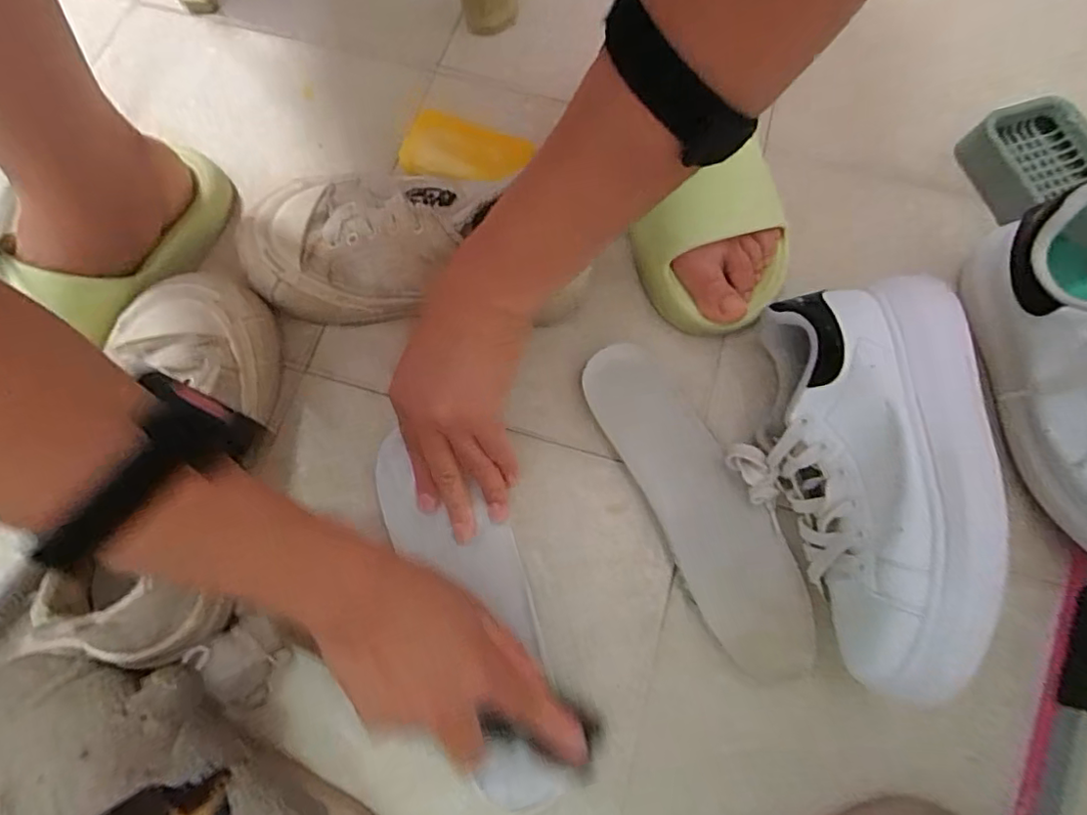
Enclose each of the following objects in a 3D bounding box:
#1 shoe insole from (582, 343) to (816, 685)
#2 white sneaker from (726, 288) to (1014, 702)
[{"bbox_3d":[0.108,0.064,0.397,0.072,0.012,0.245,-25,76,-8],"label":"shoe insole"},{"bbox_3d":[0.194,0.036,0.357,0.106,0.102,0.248,10,74,2],"label":"white sneaker"}]

